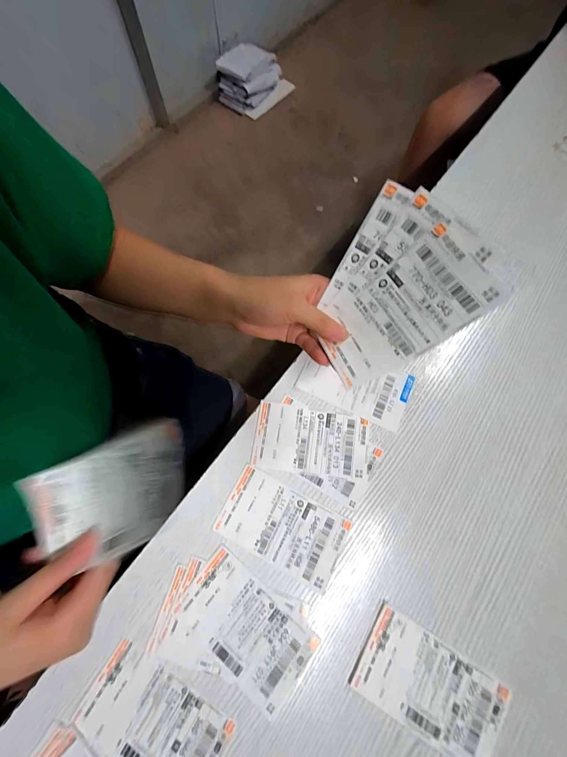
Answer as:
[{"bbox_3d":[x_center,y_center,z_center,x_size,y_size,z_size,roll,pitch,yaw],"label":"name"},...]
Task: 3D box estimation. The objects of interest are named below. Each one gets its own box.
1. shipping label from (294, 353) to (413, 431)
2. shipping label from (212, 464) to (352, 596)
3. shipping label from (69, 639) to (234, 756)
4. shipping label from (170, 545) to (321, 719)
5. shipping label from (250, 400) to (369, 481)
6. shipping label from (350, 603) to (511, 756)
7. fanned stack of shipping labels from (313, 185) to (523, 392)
[{"bbox_3d":[0.086,0.007,0.360,0.130,0.007,0.070,21,73,6],"label":"shipping label"},{"bbox_3d":[-0.001,0.156,0.314,0.131,0.004,0.074,27,74,8],"label":"shipping label"},{"bbox_3d":[-0.117,0.310,0.266,0.126,0.004,0.079,30,74,8],"label":"shipping label"},{"bbox_3d":[-0.036,0.240,0.285,0.127,0.004,0.080,32,74,9],"label":"shipping label"},{"bbox_3d":[0.031,0.071,0.340,0.126,0.004,0.072,8,72,2],"label":"shipping label"},{"bbox_3d":[0.138,0.287,0.276,0.132,0.004,0.078,31,74,9],"label":"shipping label"},{"bbox_3d":[0.083,-0.065,0.236,0.111,0.022,0.135,49,116,16],"label":"fanned stack of shipping labels"}]

